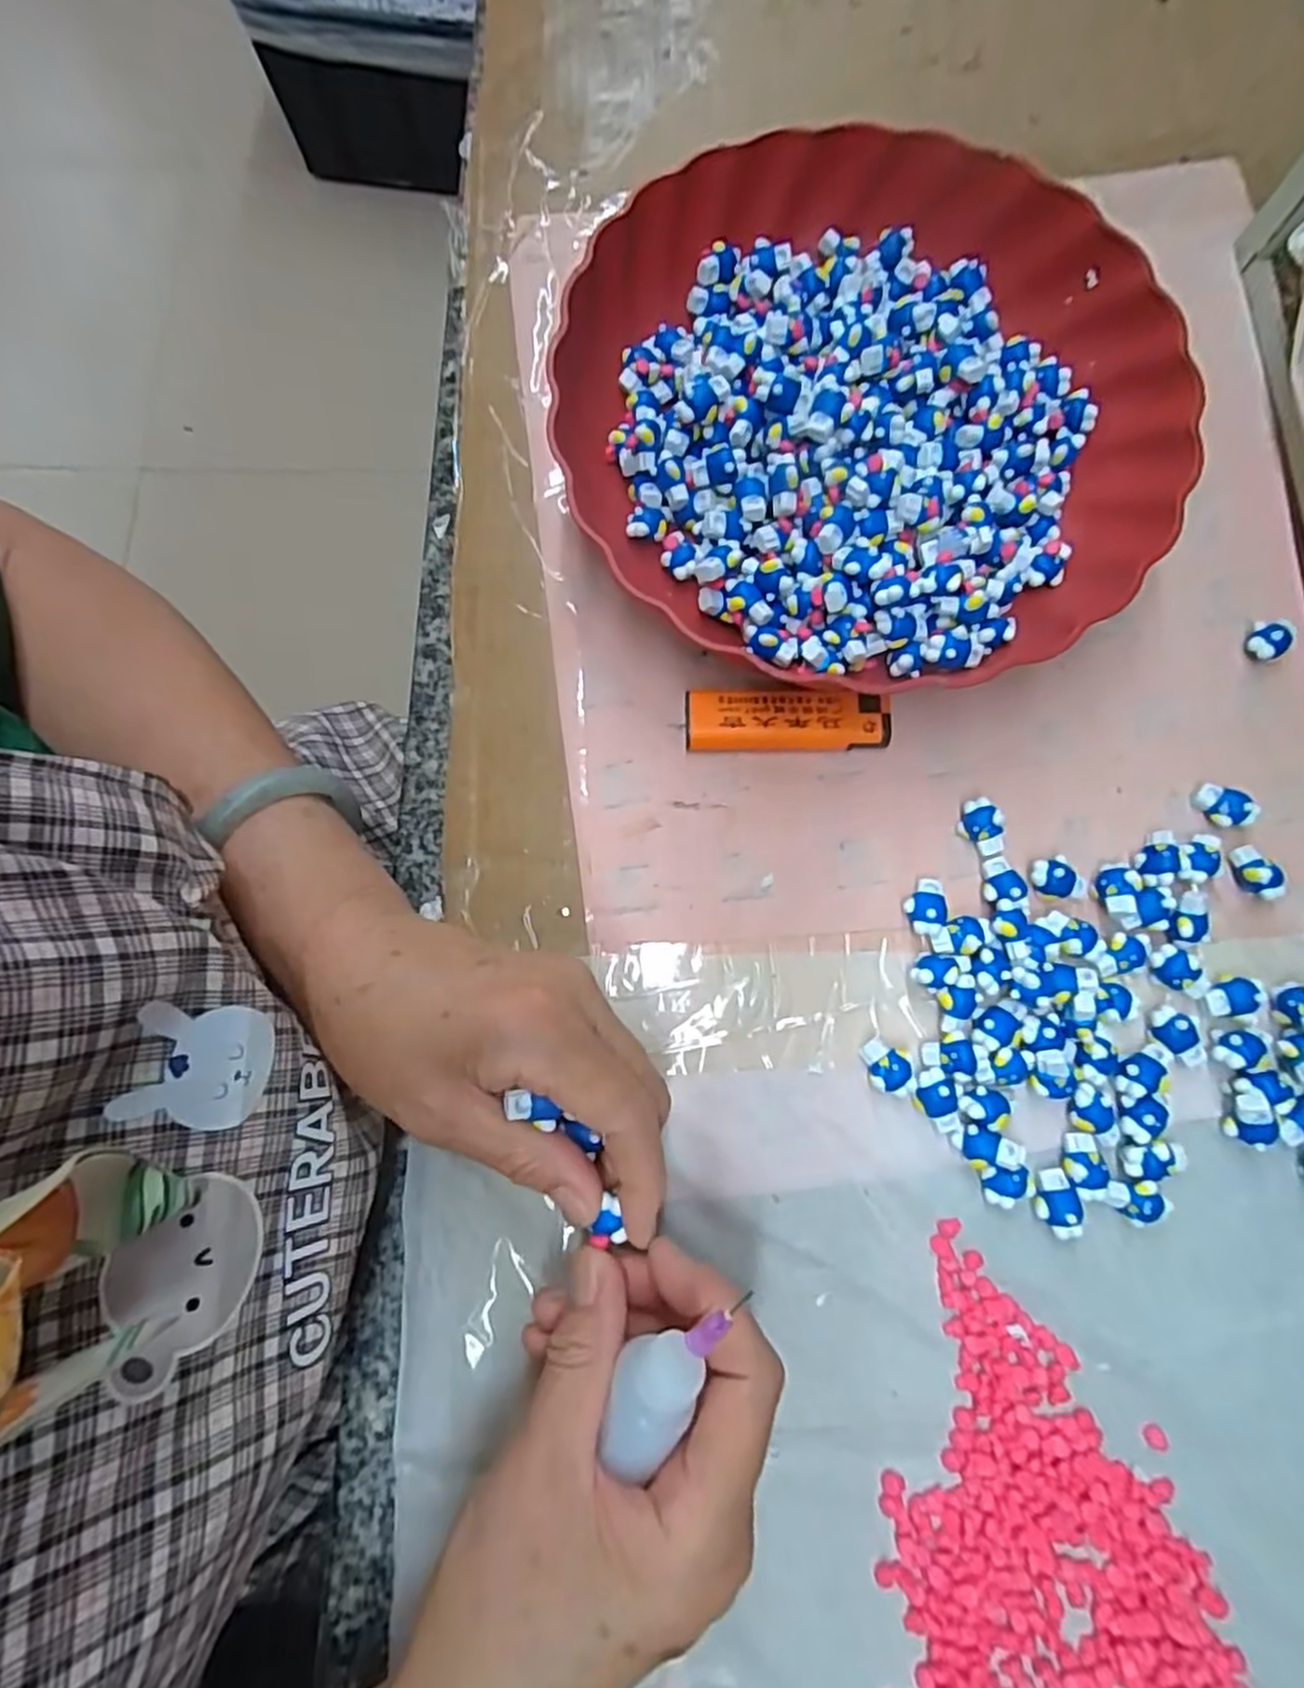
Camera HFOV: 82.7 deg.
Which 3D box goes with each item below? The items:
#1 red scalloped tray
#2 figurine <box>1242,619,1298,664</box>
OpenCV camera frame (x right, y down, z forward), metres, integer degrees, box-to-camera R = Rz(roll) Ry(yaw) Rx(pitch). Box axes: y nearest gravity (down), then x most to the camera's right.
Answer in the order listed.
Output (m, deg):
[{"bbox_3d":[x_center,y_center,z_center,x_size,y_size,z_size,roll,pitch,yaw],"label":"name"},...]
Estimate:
[{"bbox_3d":[0.089,-0.180,0.311,0.245,0.046,0.240,32,80,7],"label":"red scalloped tray"},{"bbox_3d":[0.254,-0.084,0.305,0.017,0.013,0.017,0,78,0],"label":"figurine"}]

